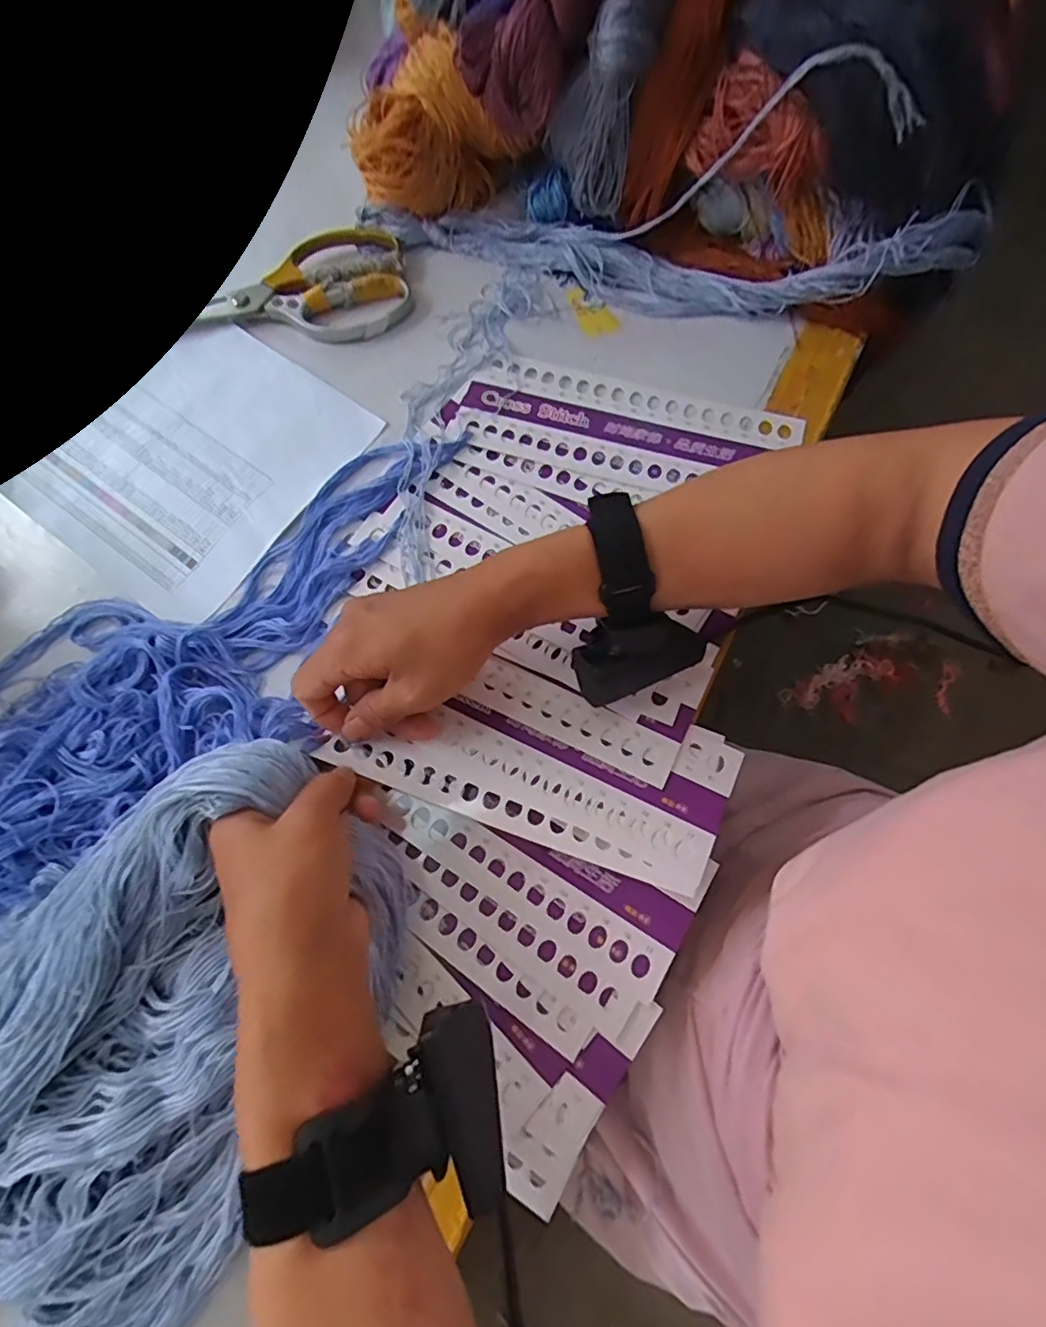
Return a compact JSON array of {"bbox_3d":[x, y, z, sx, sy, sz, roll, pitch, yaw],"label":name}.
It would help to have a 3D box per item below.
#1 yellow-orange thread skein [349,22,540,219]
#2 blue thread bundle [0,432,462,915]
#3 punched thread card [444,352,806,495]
[{"bbox_3d":[-0.068,-0.406,0.451,0.128,0.086,0.069,-18,74,-3],"label":"yellow-orange thread skein"},{"bbox_3d":[-0.215,0.003,0.367,0.427,0.030,0.160,-31,75,-7],"label":"blue thread bundle"},{"bbox_3d":[0.072,-0.170,0.424,0.236,0.004,0.090,15,75,6],"label":"punched thread card"}]

